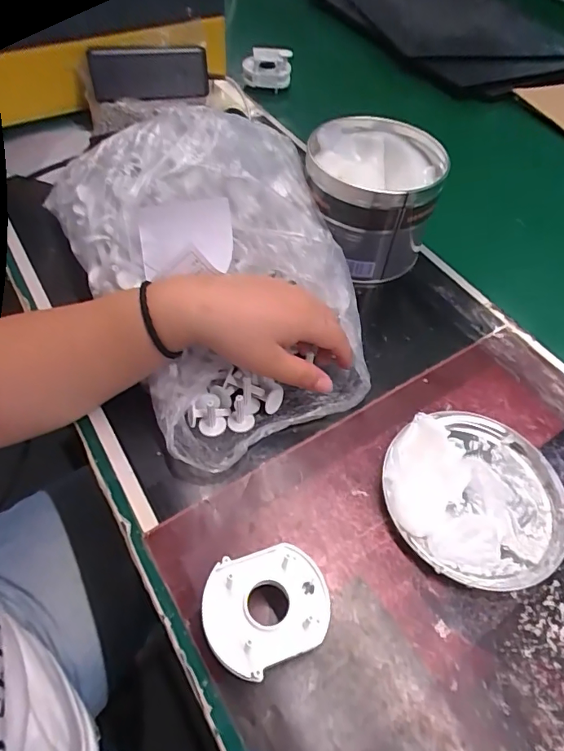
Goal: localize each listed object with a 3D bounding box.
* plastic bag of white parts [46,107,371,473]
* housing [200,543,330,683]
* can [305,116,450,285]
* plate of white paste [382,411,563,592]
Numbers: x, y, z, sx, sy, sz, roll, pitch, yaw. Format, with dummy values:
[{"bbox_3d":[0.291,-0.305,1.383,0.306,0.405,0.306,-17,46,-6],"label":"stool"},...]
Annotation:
[{"bbox_3d":[-0.051,-0.094,0.389,0.197,0.125,0.283,-21,57,-21],"label":"plastic bag of white parts"},{"bbox_3d":[-0.009,0.137,0.279,0.071,0.028,0.060,-22,59,-20],"label":"housing"},{"bbox_3d":[0.084,-0.169,0.471,0.124,0.106,0.125,12,53,4],"label":"can"},{"bbox_3d":[0.139,0.079,0.337,0.125,0.026,0.123,3,54,-4],"label":"plate of white paste"}]

